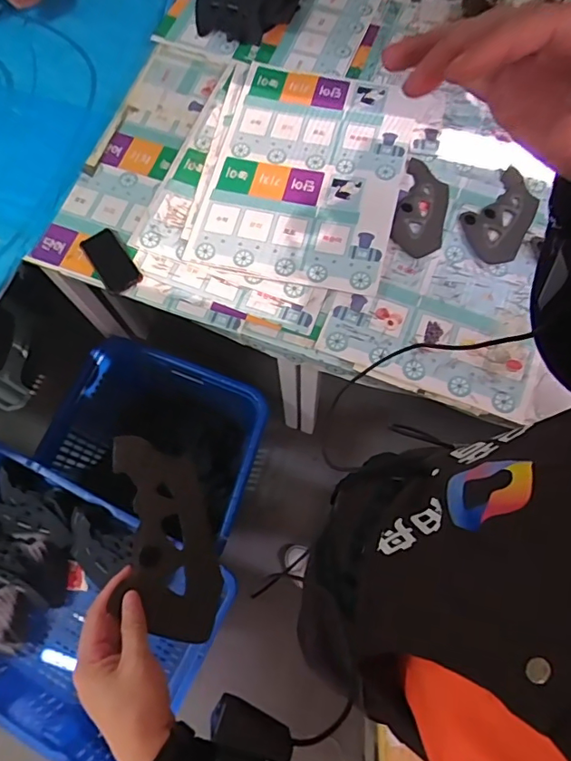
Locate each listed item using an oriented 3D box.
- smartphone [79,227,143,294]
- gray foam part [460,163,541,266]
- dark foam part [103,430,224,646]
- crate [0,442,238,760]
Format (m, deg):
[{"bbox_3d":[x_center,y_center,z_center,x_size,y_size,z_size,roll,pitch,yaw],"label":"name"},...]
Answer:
[{"bbox_3d":[-0.354,-0.244,1.013,0.076,0.009,0.154,-32,73,-8],"label":"smartphone"},{"bbox_3d":[0.441,-0.345,1.040,0.125,0.021,0.233,27,74,11],"label":"gray foam part"},{"bbox_3d":[-0.115,0.157,0.522,0.015,0.098,0.219,-6,101,40],"label":"dark foam part"},{"bbox_3d":[-0.490,0.452,1.073,0.627,0.178,0.429,26,74,11],"label":"crate"}]

